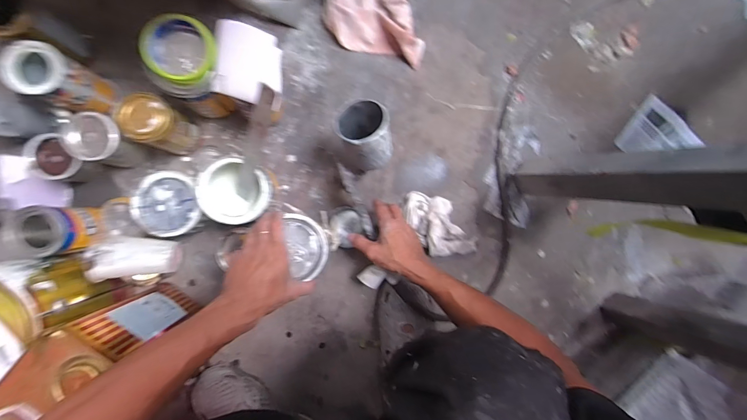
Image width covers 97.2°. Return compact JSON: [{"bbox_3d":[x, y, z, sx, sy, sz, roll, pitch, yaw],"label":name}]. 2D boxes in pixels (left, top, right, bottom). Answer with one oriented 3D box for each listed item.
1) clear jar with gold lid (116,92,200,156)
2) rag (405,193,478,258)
[{"bbox_3d":[-0.345,-0.136,0.544,0.072,0.136,0.067,30,86,-6],"label":"clear jar with gold lid"},{"bbox_3d":[0.128,0.030,0.646,0.096,0.046,0.165,-36,93,-6],"label":"rag"}]

